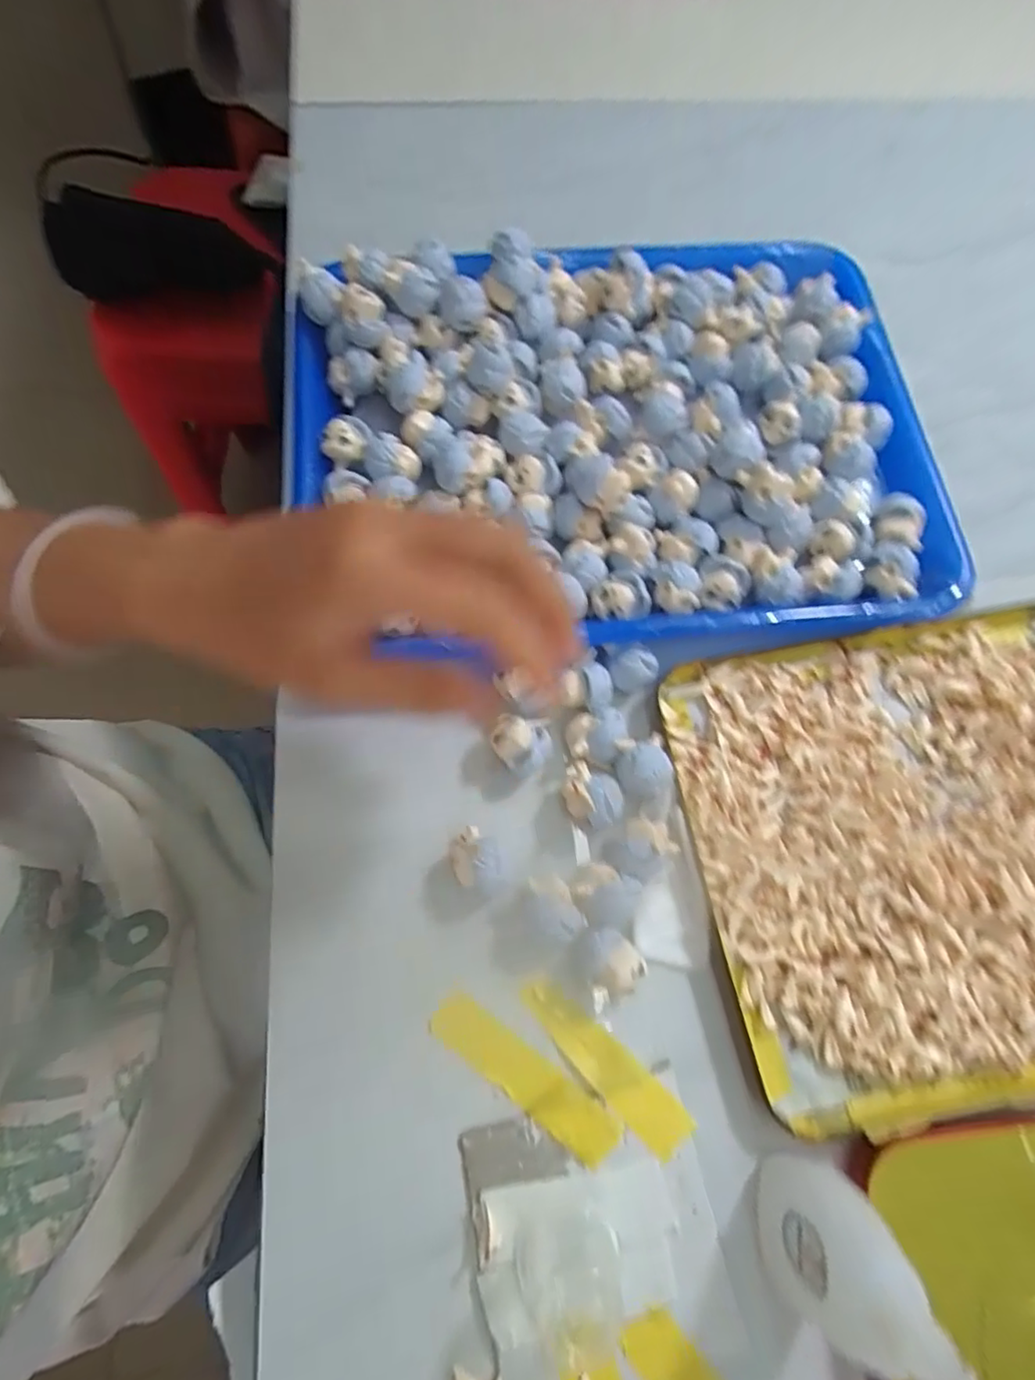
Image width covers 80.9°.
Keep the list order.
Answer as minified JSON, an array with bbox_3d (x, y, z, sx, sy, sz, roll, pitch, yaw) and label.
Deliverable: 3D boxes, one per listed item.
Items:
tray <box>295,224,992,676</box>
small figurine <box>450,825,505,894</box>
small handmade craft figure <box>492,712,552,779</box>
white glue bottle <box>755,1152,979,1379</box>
[{"bbox_3d":[0.045,-0.138,0.318,0.332,0.033,0.243,-6,73,-4],"label":"tray"},{"bbox_3d":[-0.017,0.072,0.257,0.021,0.021,0.027,-4,72,-4],"label":"small figurine"},{"bbox_3d":[0.002,0.025,0.274,0.026,0.020,0.025,1,72,-2],"label":"small handmade craft figure"},{"bbox_3d":[0.106,0.186,0.195,0.033,0.080,0.034,1,72,-2],"label":"white glue bottle"}]

